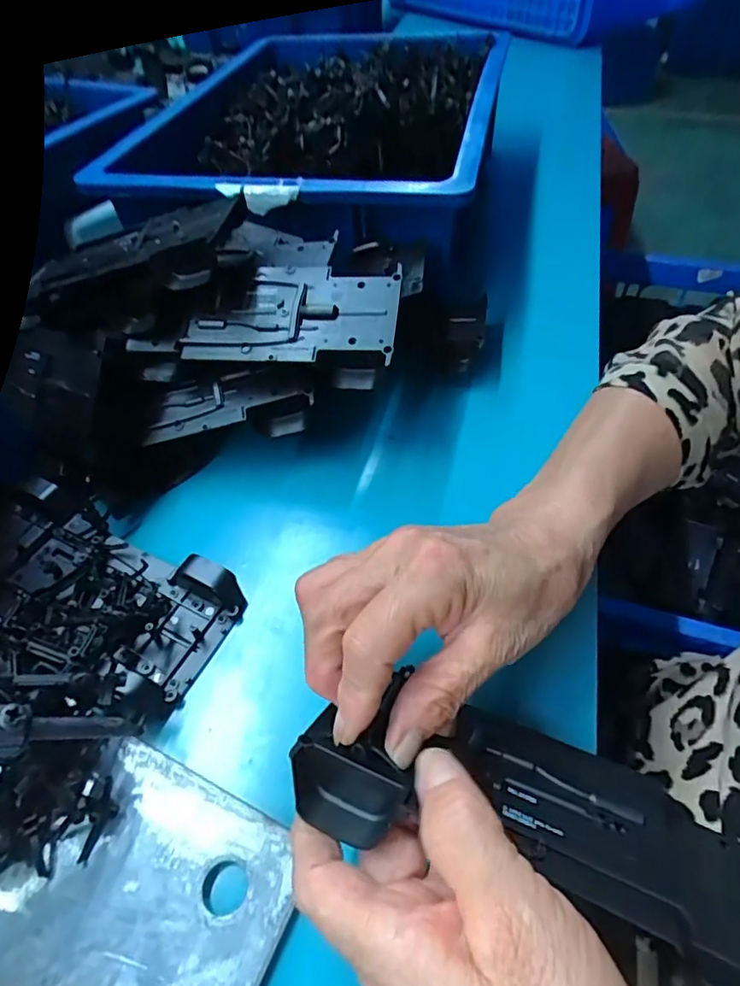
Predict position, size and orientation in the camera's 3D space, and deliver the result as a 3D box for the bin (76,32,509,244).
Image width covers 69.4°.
[{"bbox_3d":[-0.029,-0.363,0.542,0.303,0.097,0.428,12,54,10],"label":"bin"}]

